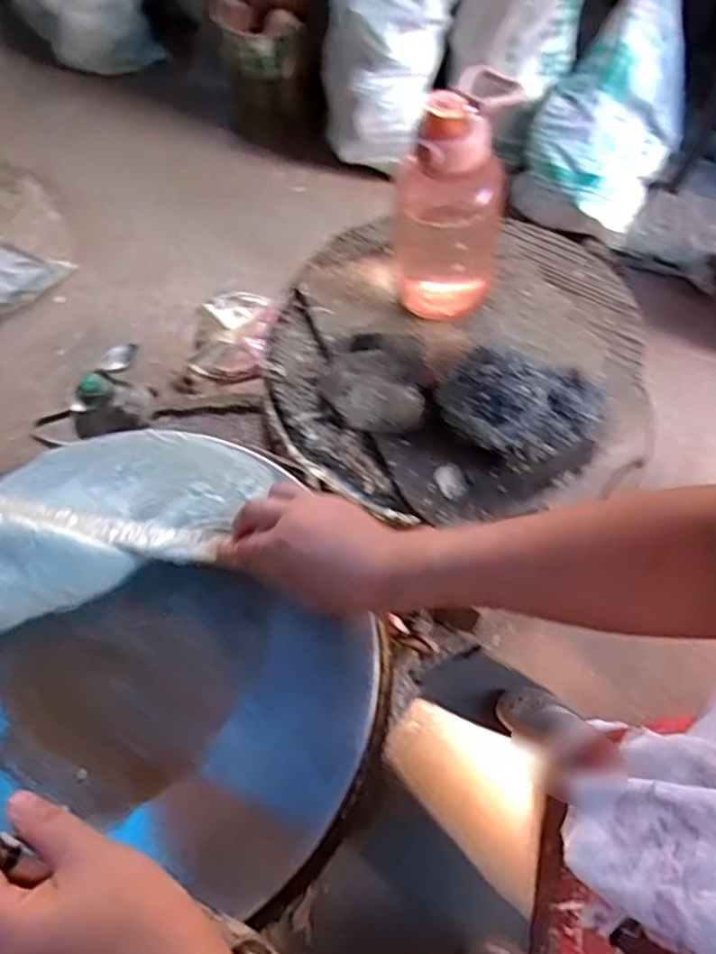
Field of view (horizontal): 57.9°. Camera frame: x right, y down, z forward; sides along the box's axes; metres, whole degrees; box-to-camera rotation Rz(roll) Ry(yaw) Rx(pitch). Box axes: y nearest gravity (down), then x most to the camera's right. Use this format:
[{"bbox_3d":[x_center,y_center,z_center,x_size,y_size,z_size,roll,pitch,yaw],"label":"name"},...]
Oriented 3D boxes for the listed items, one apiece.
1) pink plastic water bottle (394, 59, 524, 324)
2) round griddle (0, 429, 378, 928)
[{"bbox_3d":[0.097,-0.286,0.669,0.107,0.221,0.111,7,63,7],"label":"pink plastic water bottle"},{"bbox_3d":[-0.180,0.117,0.469,0.360,0.037,0.333,-1,62,2],"label":"round griddle"}]

